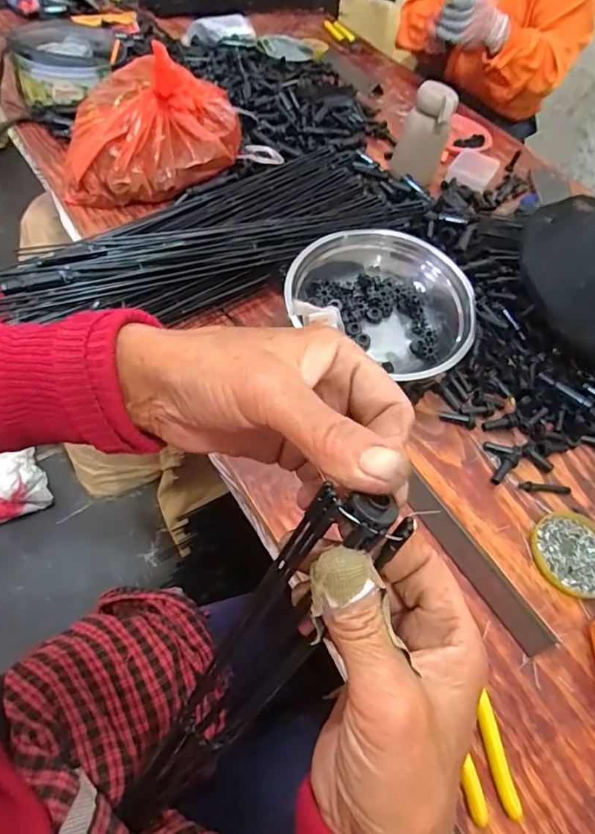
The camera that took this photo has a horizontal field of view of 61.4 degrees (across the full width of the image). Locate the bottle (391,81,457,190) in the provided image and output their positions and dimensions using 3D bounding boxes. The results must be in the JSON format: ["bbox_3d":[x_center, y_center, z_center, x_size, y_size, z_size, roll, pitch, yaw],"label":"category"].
[{"bbox_3d":[0.208,-0.468,0.833,0.082,0.138,0.055,15,53,0],"label":"bottle"}]

